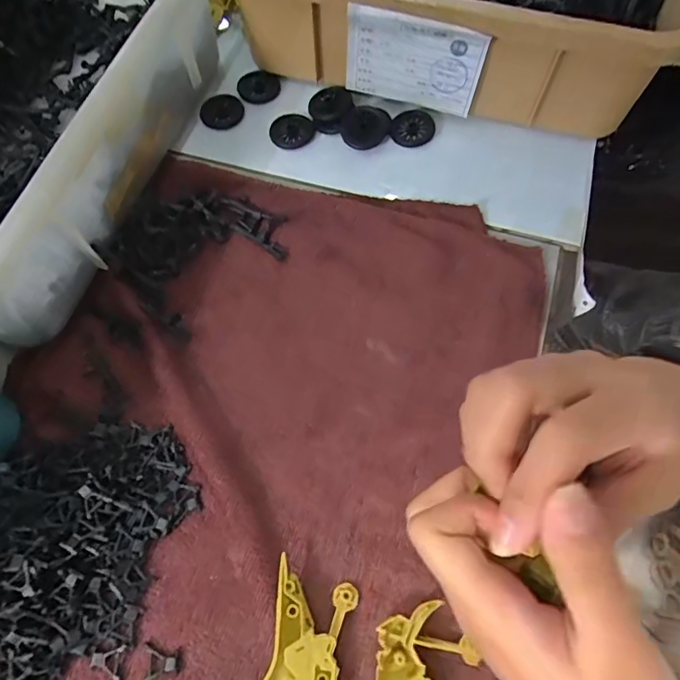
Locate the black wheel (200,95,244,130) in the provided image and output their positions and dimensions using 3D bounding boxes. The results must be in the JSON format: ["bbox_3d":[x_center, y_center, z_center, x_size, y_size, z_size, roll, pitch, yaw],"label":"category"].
[{"bbox_3d":[-0.106,-0.205,0.436,0.039,0.007,0.040,0,67,0],"label":"black wheel"}]

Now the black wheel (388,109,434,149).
[{"bbox_3d":[0.061,-0.182,0.425,0.037,0.016,0.037,0,67,0],"label":"black wheel"}]

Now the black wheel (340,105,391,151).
[{"bbox_3d":[0.022,-0.183,0.420,0.041,0.014,0.043,0,67,0],"label":"black wheel"}]

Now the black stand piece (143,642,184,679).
[{"bbox_3d":[-0.099,0.179,0.271,0.021,0.004,0.019,-4,67,-1],"label":"black stand piece"}]

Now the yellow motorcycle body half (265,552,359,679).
[{"bbox_3d":[-0.023,0.180,0.263,0.047,0.012,0.097,15,68,6],"label":"yellow motorcycle body half"}]

